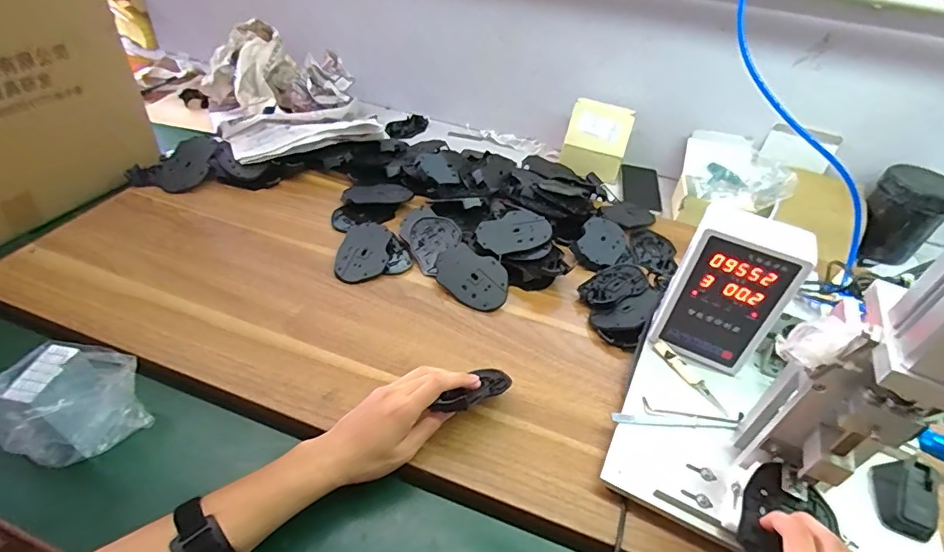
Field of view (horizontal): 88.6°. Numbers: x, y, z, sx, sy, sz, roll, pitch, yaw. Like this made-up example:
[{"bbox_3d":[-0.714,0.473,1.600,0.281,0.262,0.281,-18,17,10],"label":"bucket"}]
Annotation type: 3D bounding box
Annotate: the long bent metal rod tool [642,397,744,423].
[{"bbox_3d":[0.242,0.150,0.528,0.105,0.004,0.020,8,40,7],"label":"long bent metal rod tool"}]

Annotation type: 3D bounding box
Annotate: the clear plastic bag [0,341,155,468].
[{"bbox_3d":[-0.375,0.126,0.470,0.064,0.120,0.108,7,42,0],"label":"clear plastic bag"}]

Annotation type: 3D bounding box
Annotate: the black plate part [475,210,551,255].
[{"bbox_3d":[0.064,-0.065,0.716,0.109,0.007,0.071,-25,64,-18],"label":"black plate part"}]

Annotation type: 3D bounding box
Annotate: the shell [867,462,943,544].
[{"bbox_3d":[0.418,0.211,0.464,0.043,0.034,0.064,21,44,15],"label":"shell"}]

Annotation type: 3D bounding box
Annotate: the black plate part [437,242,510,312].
[{"bbox_3d":[0.000,0.002,0.673,0.106,0.010,0.072,28,83,18],"label":"black plate part"}]

